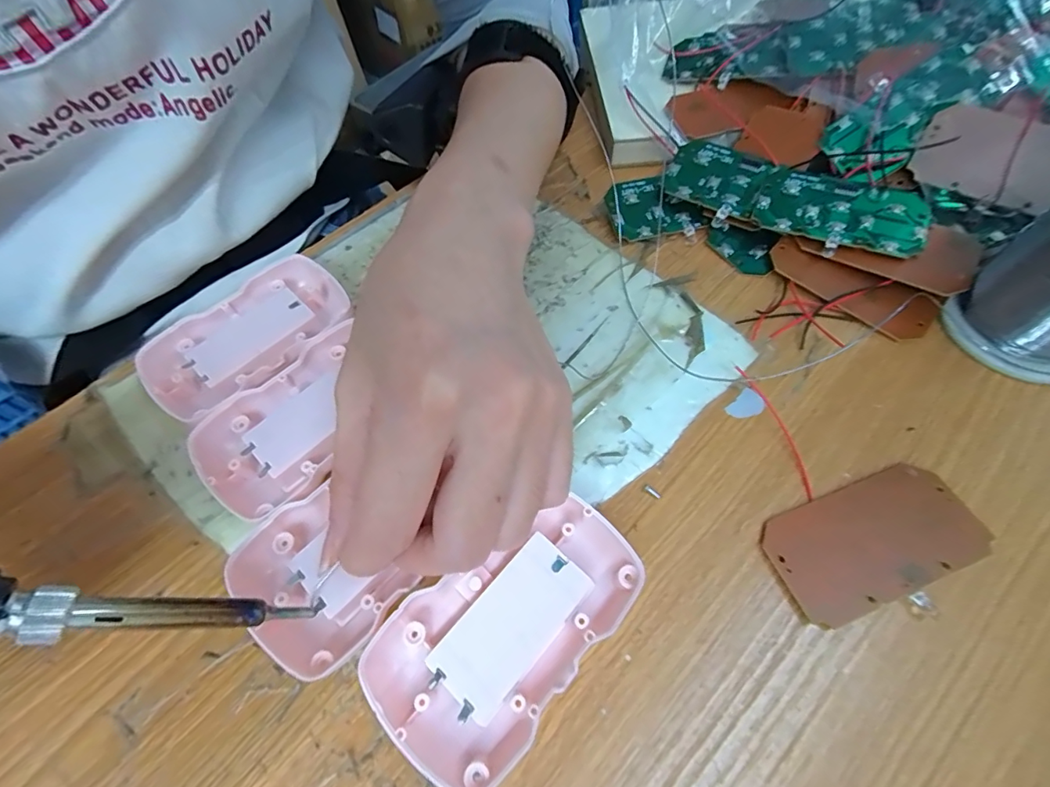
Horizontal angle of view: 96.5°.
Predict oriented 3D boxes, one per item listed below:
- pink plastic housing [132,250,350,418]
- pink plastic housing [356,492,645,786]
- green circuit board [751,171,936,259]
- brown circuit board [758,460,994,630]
[{"bbox_3d":[-0.124,-0.024,0.216,0.055,0.018,0.088,39,70,21],"label":"pink plastic housing"},{"bbox_3d":[-0.005,0.074,0.156,0.054,0.018,0.088,37,69,20],"label":"pink plastic housing"},{"bbox_3d":[0.151,-0.087,0.225,0.073,0.005,0.038,23,77,16],"label":"green circuit board"},{"bbox_3d":[0.125,0.052,0.168,0.074,0.004,0.038,-20,60,-7],"label":"brown circuit board"}]

